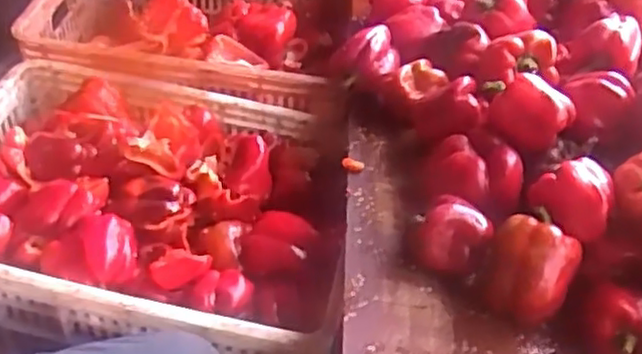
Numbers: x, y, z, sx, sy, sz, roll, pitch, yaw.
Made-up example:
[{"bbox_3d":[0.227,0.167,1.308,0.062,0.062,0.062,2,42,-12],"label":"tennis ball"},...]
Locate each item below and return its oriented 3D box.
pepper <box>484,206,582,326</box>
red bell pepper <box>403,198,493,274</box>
[{"bbox_3d":[0.198,0.089,0.655,0.081,0.087,0.085,23,46,17],"label":"pepper"},{"bbox_3d":[0.126,0.061,0.679,0.070,0.058,0.062,23,46,17],"label":"red bell pepper"}]

